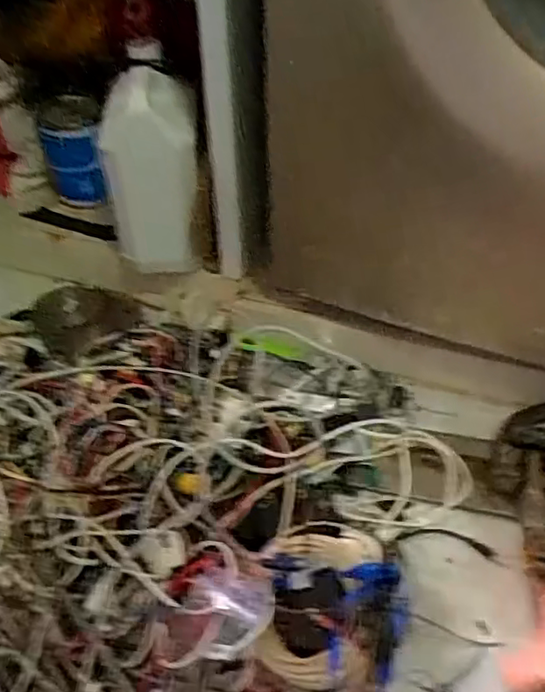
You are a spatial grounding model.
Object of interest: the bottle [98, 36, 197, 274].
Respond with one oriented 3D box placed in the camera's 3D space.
[{"bbox_3d":[-0.134,-0.199,0.734,0.104,0.215,0.122,-6,47,-4],"label":"bottle"}]

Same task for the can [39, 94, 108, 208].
[{"bbox_3d":[-0.269,-0.269,0.877,0.090,0.118,0.080,-13,48,-11],"label":"can"}]

